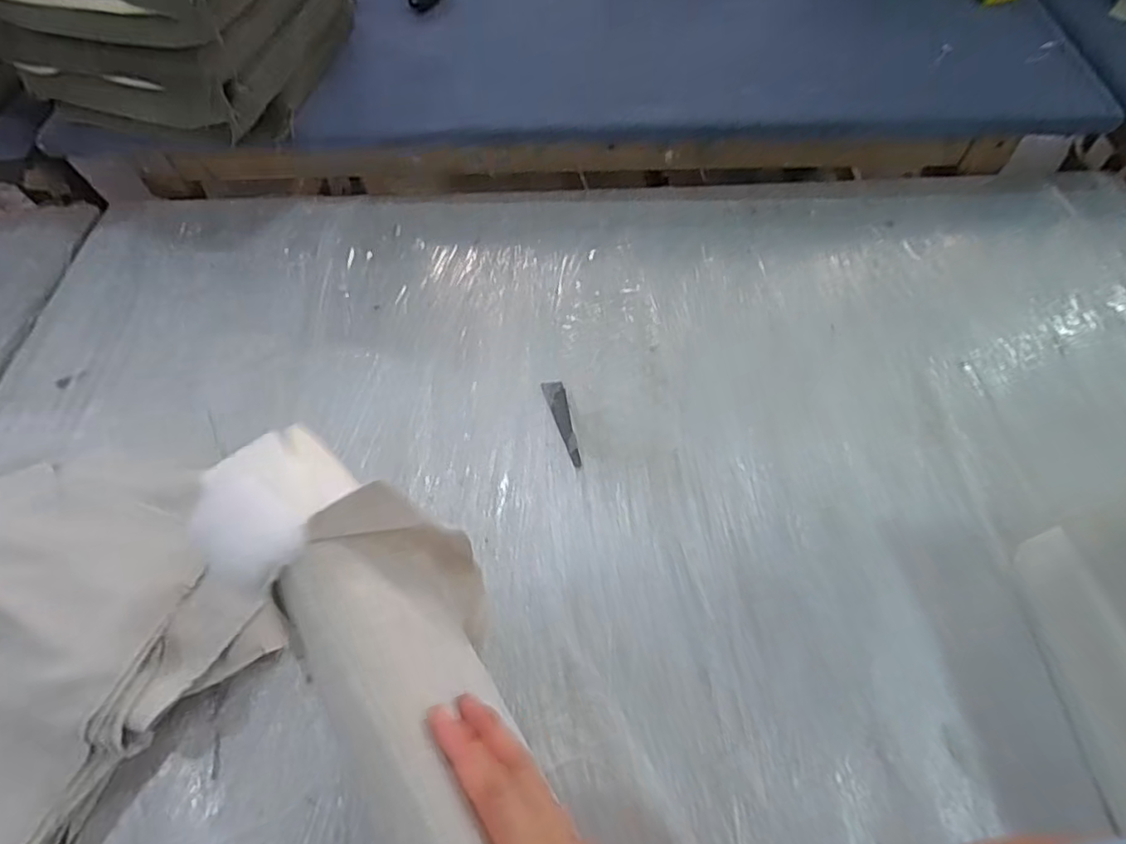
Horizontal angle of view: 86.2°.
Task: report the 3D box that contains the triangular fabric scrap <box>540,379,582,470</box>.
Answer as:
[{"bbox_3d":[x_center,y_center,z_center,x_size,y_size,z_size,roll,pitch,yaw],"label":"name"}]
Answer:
[{"bbox_3d":[0.003,-0.002,0.926,0.032,0.006,0.157,-15,60,-7],"label":"triangular fabric scrap"}]

